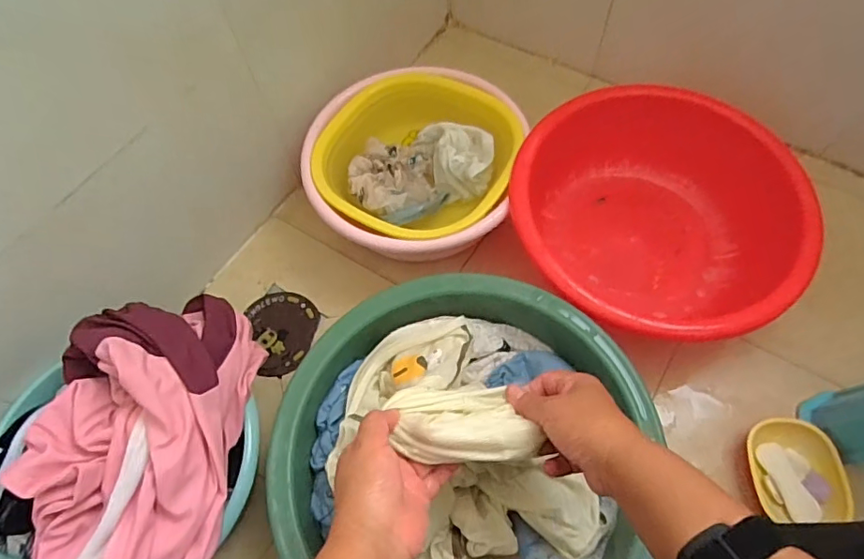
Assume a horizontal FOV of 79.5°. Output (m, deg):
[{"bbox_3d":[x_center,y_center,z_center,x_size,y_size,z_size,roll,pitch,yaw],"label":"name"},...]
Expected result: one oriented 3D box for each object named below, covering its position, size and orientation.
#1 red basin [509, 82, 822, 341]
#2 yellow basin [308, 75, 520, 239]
[{"bbox_3d":[0.277,-0.084,0.704,0.349,0.142,0.358,-1,63,2],"label":"red basin"},{"bbox_3d":[-0.028,-0.162,0.713,0.271,0.087,0.244,18,65,11],"label":"yellow basin"}]

